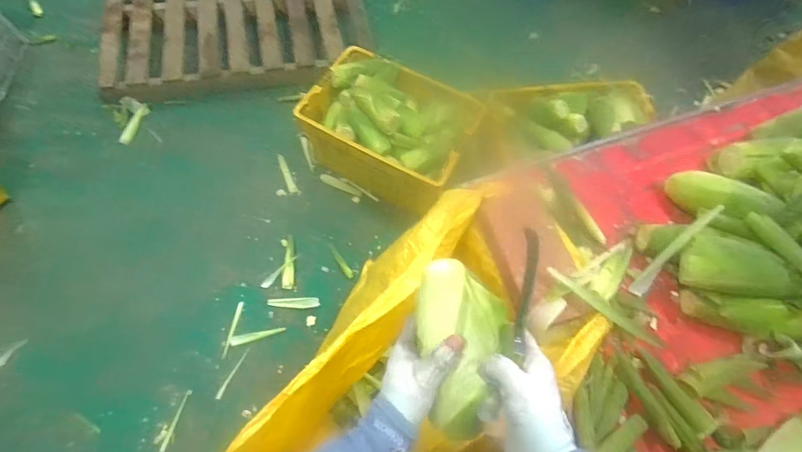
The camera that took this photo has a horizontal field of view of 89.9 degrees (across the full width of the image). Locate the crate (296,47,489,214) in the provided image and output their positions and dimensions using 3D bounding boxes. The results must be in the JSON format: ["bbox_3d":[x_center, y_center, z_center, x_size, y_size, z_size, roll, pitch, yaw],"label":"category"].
[{"bbox_3d":[-0.044,-0.357,1.482,0.582,0.331,0.393,28,66,10],"label":"crate"}]

